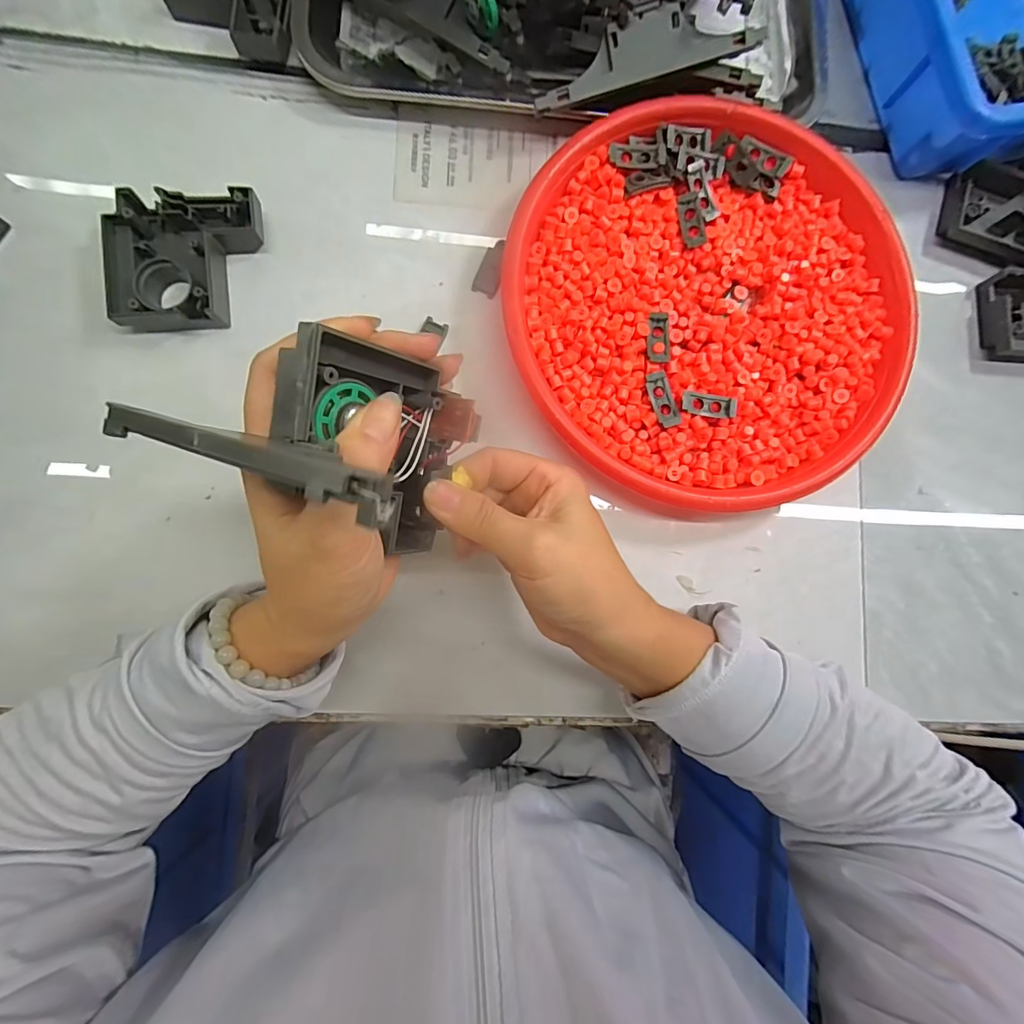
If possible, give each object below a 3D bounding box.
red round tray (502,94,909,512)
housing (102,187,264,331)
[{"bbox_3d":[0.119,-0.126,0.293,0.238,0.031,0.240,0,86,-5],"label":"red round tray"},{"bbox_3d":[-0.191,-0.147,0.275,0.083,0.022,0.078,-2,86,-5],"label":"housing"}]

